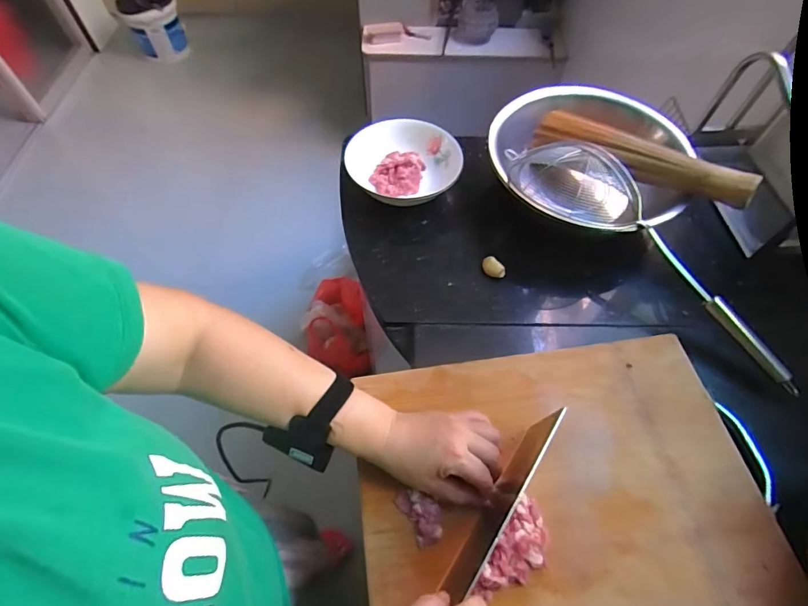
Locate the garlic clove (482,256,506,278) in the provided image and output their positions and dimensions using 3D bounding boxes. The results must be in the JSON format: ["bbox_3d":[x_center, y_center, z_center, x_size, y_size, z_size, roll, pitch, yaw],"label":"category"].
[{"bbox_3d":[0.122,-0.047,0.591,0.017,0.020,0.034,-33,65,-19],"label":"garlic clove"}]

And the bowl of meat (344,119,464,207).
[{"bbox_3d":[0.001,-0.207,0.661,0.165,0.056,0.160,0,59,0],"label":"bowl of meat"}]

